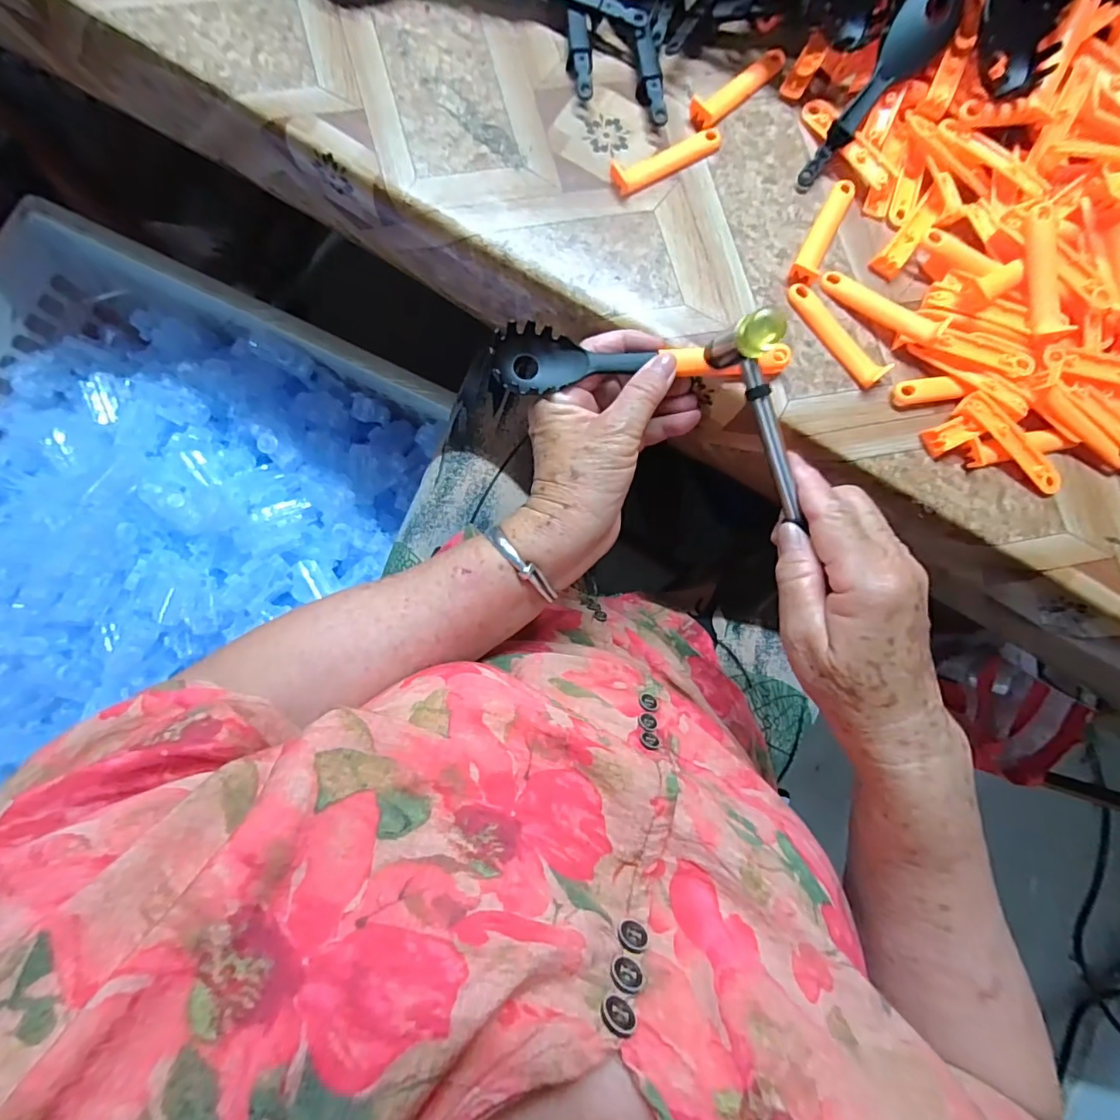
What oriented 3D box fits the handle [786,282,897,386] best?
[{"bbox_3d":[0.165,-0.136,0.310,0.016,0.010,0.075,-39,88,-7],"label":"handle"}]

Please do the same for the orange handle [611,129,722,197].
[{"bbox_3d":[0.067,-0.247,0.321,0.076,0.009,0.018,-26,86,-6],"label":"orange handle"}]

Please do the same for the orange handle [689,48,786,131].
[{"bbox_3d":[0.113,-0.296,0.326,0.076,0.008,0.019,-38,88,-7],"label":"orange handle"}]

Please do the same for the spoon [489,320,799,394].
[{"bbox_3d":[0.047,-0.109,0.293,0.169,0.025,0.038,2,84,-1],"label":"spoon"}]

